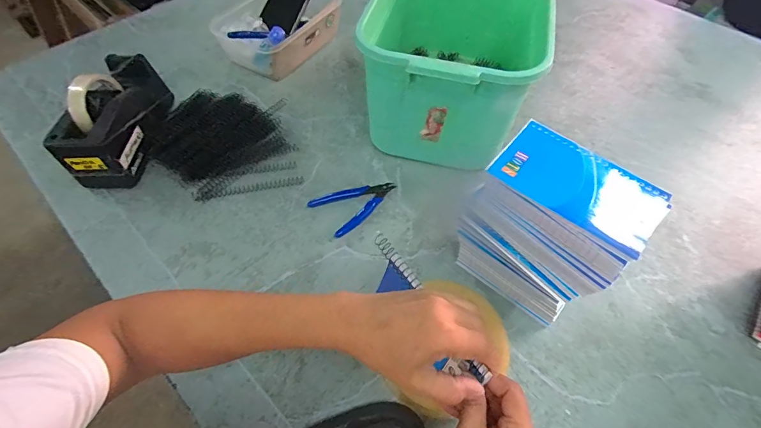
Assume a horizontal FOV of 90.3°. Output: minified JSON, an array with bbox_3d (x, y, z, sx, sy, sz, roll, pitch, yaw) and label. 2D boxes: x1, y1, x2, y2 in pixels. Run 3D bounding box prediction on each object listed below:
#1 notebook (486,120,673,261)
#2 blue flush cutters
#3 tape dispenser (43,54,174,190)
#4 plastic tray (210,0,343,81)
[{"bbox_3d":[0.168,-0.027,0.320,0.130,0.007,0.078,36,63,21],"label":"notebook"},{"bbox_3d":[-0.035,-0.021,0.547,0.117,0.008,0.074,-32,62,-20],"label":"blue flush cutters"},{"bbox_3d":[-0.398,-0.148,0.576,0.095,0.117,0.202,6,57,4],"label":"tape dispenser"},{"bbox_3d":[-0.195,-0.376,0.750,0.170,0.089,0.227,29,61,18],"label":"plastic tray"}]

